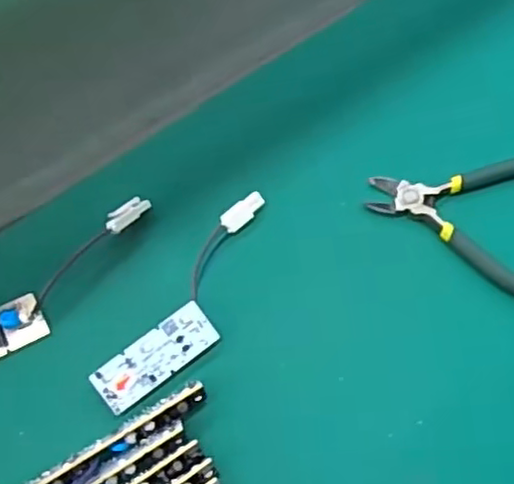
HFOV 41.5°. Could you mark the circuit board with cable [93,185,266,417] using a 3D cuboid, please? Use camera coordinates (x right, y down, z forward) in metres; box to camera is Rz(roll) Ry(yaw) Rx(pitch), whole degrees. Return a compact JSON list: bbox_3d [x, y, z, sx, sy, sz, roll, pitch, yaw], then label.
[{"bbox_3d":[-0.031,0.031,0.359,0.036,0.012,0.135,31,70,15],"label":"circuit board with cable"}]

